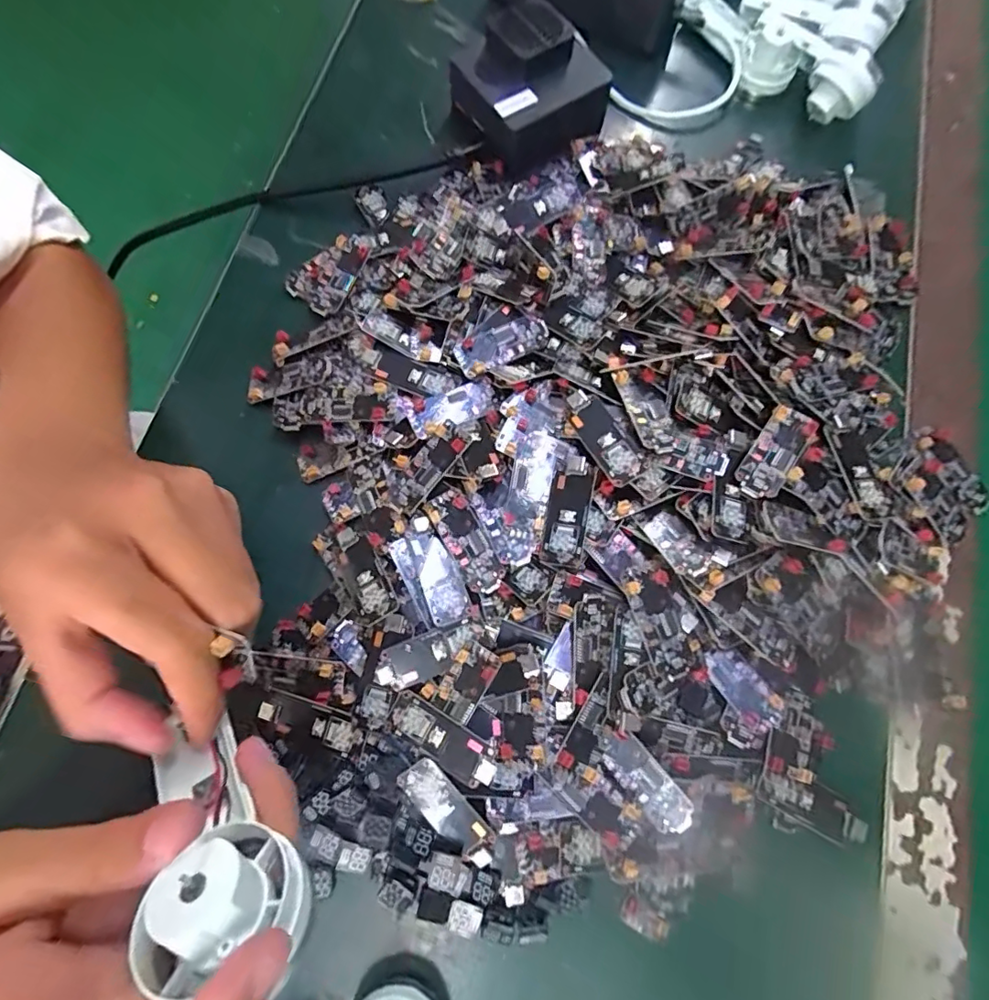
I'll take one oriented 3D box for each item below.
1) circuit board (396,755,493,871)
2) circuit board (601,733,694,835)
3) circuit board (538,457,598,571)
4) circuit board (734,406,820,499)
[{"bbox_3d":[-0.019,0.134,0.229,0.018,0.005,0.051,-41,90,-11],"label":"circuit board"},{"bbox_3d":[0.065,0.122,0.228,0.019,0.004,0.044,-45,76,9],"label":"circuit board"},{"bbox_3d":[0.034,0.006,0.249,0.019,0.012,0.051,12,73,6],"label":"circuit board"},{"bbox_3d":[0.127,-0.021,0.242,0.020,0.004,0.048,35,75,7],"label":"circuit board"}]

